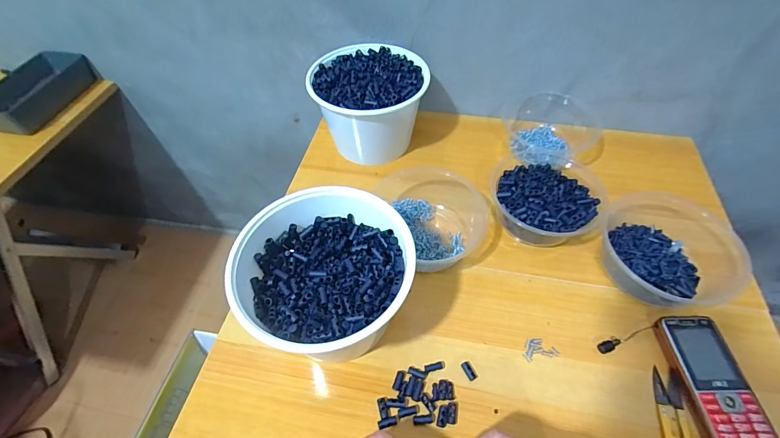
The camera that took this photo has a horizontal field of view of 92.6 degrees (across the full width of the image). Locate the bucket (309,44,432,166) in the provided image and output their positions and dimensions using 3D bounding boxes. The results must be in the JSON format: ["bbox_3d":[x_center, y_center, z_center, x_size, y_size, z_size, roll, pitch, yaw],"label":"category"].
[{"bbox_3d":[-0.031,-0.169,0.562,0.159,0.110,0.159,-1,53,1],"label":"bucket"}]

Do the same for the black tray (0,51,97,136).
[{"bbox_3d":[-0.630,-0.224,0.662,0.109,0.049,0.183,11,54,10],"label":"black tray"}]

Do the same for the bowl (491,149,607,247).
[{"bbox_3d":[0.200,-0.030,0.479,0.141,0.054,0.129,-1,53,1],"label":"bowl"}]

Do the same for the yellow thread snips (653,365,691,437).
[{"bbox_3d":[0.265,0.191,0.345,0.023,0.006,0.104,11,54,10],"label":"yellow thread snips"}]

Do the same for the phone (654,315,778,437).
[{"bbox_3d":[0.313,0.157,0.362,0.058,0.017,0.125,-1,53,1],"label":"phone"}]

